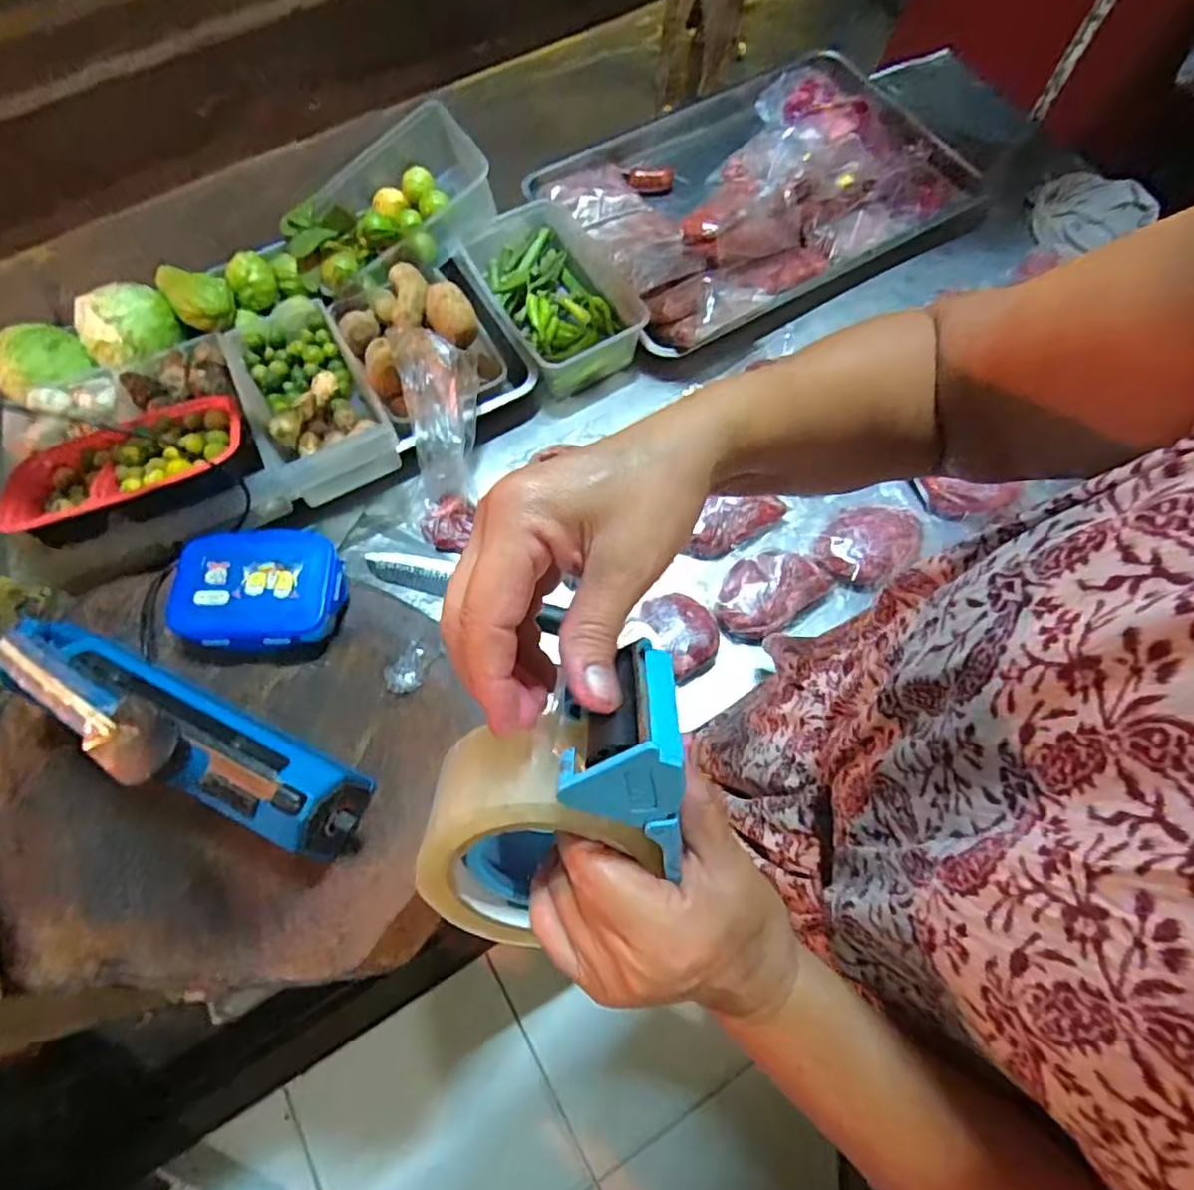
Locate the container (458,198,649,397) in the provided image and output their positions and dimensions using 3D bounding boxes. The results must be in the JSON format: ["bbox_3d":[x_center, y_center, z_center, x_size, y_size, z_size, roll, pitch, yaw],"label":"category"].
[{"bbox_3d":[-0.064,-0.396,0.829,0.162,0.069,0.264,-28,73,-12],"label":"container"}]

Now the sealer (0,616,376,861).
[{"bbox_3d":[-0.321,0.098,0.455,0.282,0.208,0.064,25,71,7],"label":"sealer"}]

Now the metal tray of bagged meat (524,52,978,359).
[{"bbox_3d":[0.228,-0.592,0.903,0.568,0.089,0.408,-31,73,-12],"label":"metal tray of bagged meat"}]

